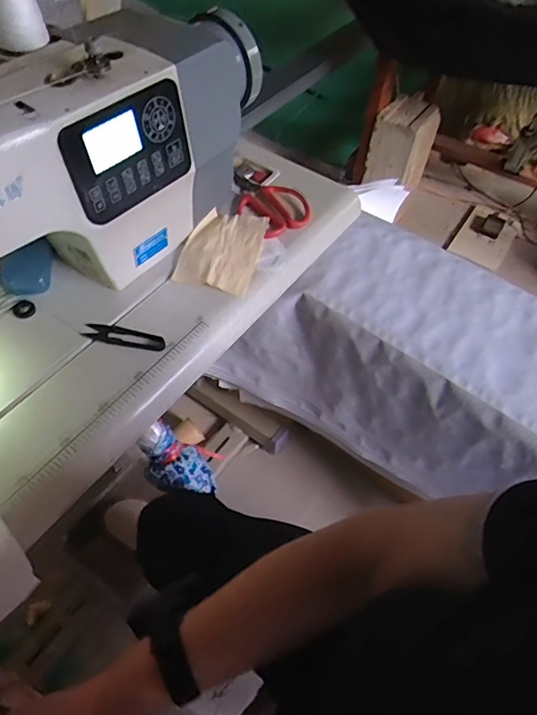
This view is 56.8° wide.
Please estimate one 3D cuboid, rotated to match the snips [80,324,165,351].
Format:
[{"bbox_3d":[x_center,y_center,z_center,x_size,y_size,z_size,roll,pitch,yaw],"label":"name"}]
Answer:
[{"bbox_3d":[-0.170,-0.025,0.579,0.100,0.011,0.022,12,55,5],"label":"snips"}]

